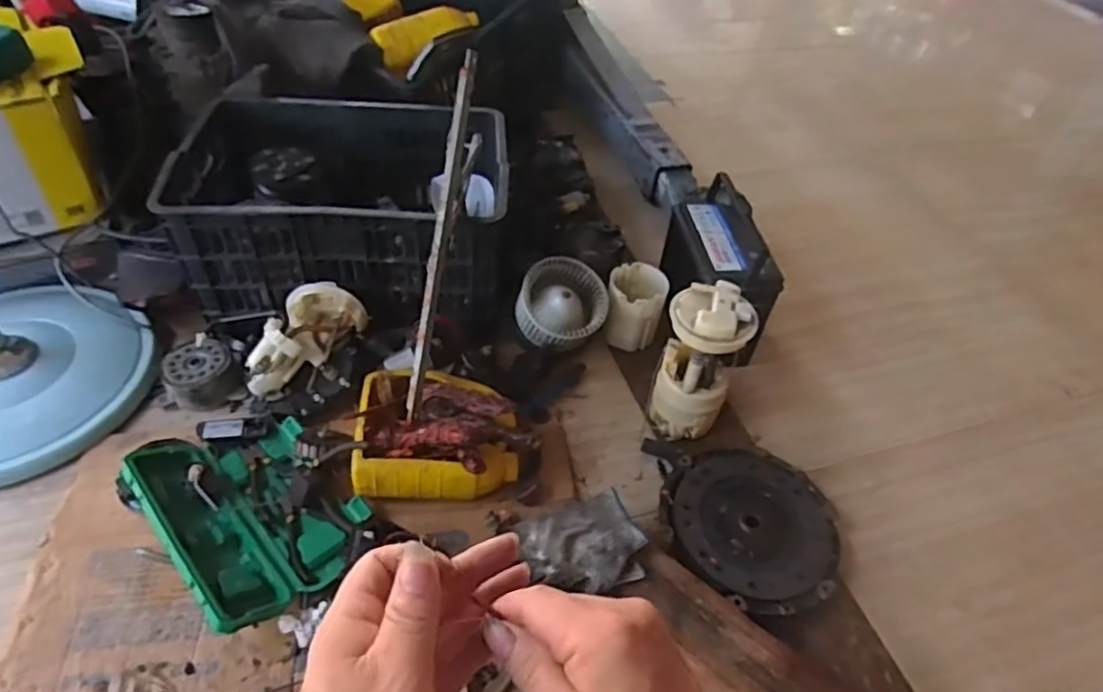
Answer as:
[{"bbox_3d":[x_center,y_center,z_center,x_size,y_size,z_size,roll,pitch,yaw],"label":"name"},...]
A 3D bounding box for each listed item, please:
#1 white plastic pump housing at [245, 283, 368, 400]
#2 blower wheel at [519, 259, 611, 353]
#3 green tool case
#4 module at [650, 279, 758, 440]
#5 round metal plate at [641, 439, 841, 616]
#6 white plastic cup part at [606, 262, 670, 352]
[{"bbox_3d":[-0.383,-0.016,0.990,0.103,0.094,0.198,35,73,24],"label":"white plastic pump housing"},{"bbox_3d":[0.015,-0.070,1.103,0.149,0.067,0.150,-18,87,-23],"label":"blower wheel"},{"bbox_3d":[-0.392,0.206,0.864,0.222,0.073,0.304,-30,57,-30],"label":"green tool case"},{"bbox_3d":[0.218,0.025,0.993,0.115,0.229,0.113,19,48,11],"label":"module"},{"bbox_3d":[0.273,0.250,0.928,0.238,0.057,0.249,3,46,-3],"label":"round metal plate"},{"bbox_3d":[0.145,-0.071,1.157,0.094,0.097,0.114,11,46,4],"label":"white plastic cup part"}]

